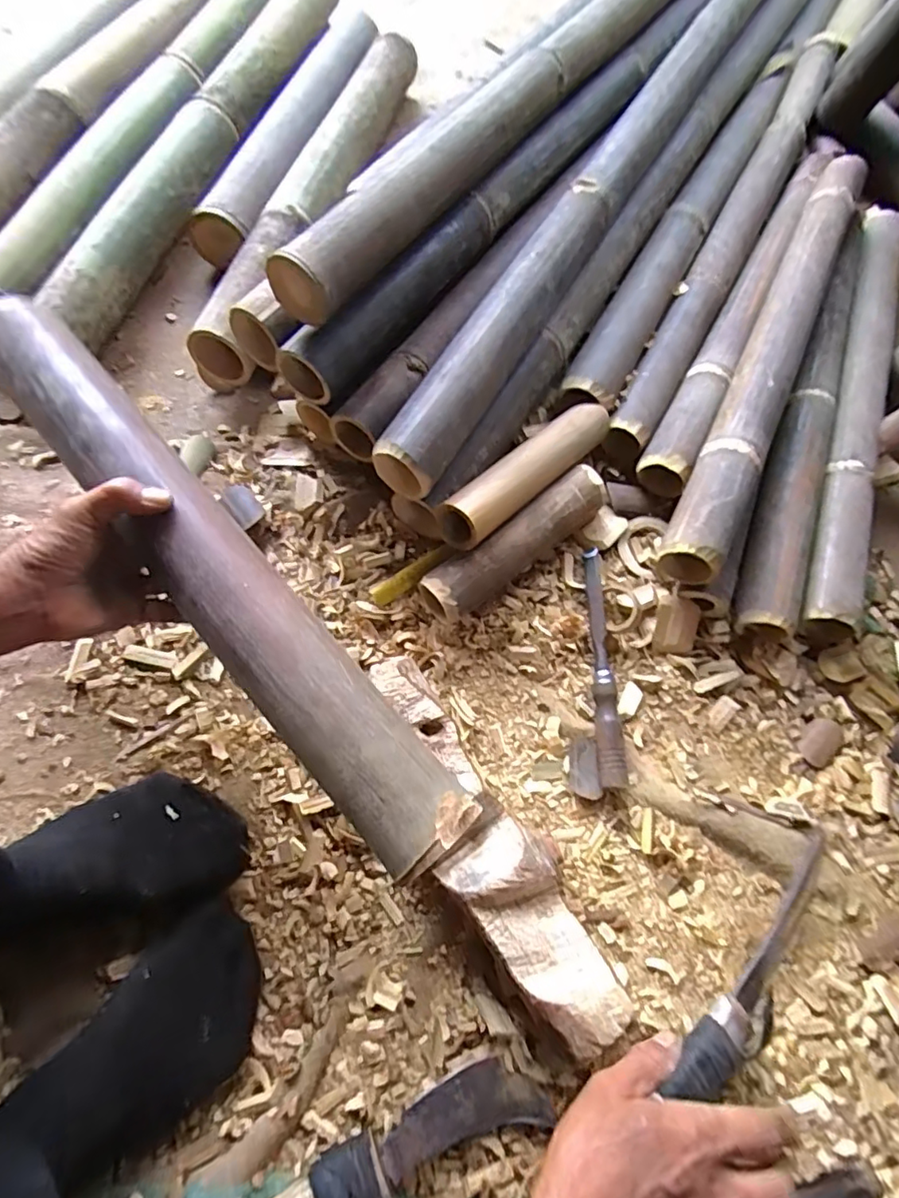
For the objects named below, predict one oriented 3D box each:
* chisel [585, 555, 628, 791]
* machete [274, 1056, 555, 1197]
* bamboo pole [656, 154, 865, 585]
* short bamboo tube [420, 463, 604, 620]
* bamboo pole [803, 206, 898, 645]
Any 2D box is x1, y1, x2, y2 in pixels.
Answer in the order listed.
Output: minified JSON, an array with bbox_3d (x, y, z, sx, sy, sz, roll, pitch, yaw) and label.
[{"bbox_3d":[0.151,0.062,0.571,0.023,0.020,0.238,1,69,-2],"label":"chisel"},{"bbox_3d":[-0.040,0.408,0.411,0.231,0.043,0.051,-20,71,-10],"label":"machete"},{"bbox_3d":[0.388,-0.308,0.668,0.066,0.056,0.684,27,70,7],"label":"bamboo pole"},{"bbox_3d":[0.072,-0.059,0.595,0.232,0.056,0.054,-38,75,-15],"label":"short bamboo tube"},{"bbox_3d":[0.493,-0.254,0.682,0.060,0.052,0.670,19,69,5],"label":"bamboo pole"}]

